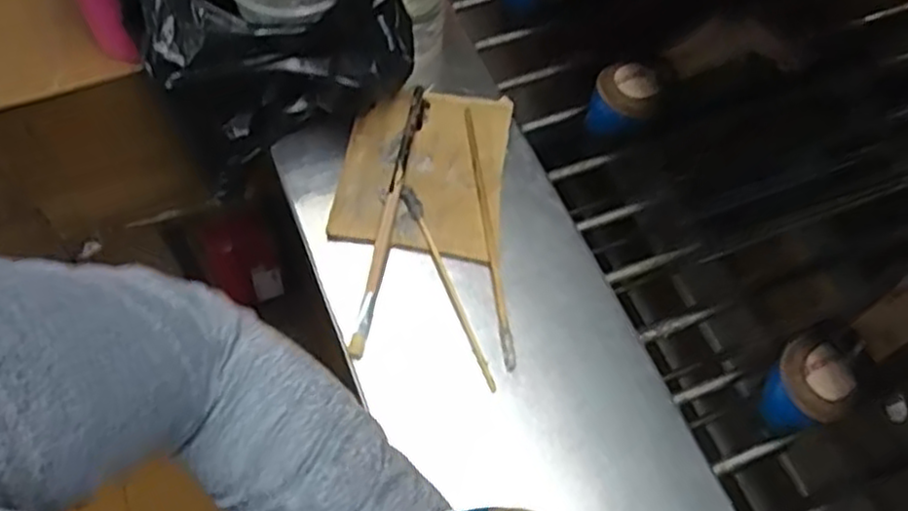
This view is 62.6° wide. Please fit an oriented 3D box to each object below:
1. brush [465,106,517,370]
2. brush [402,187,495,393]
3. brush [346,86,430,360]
[{"bbox_3d":[0.031,-0.023,0.673,0.011,0.008,0.260,-5,62,-7],"label":"brush"},{"bbox_3d":[-0.003,0.024,0.643,0.014,0.014,0.198,-20,65,-14],"label":"brush"},{"bbox_3d":[-0.056,-0.039,0.669,0.015,0.018,0.273,11,61,2],"label":"brush"}]

